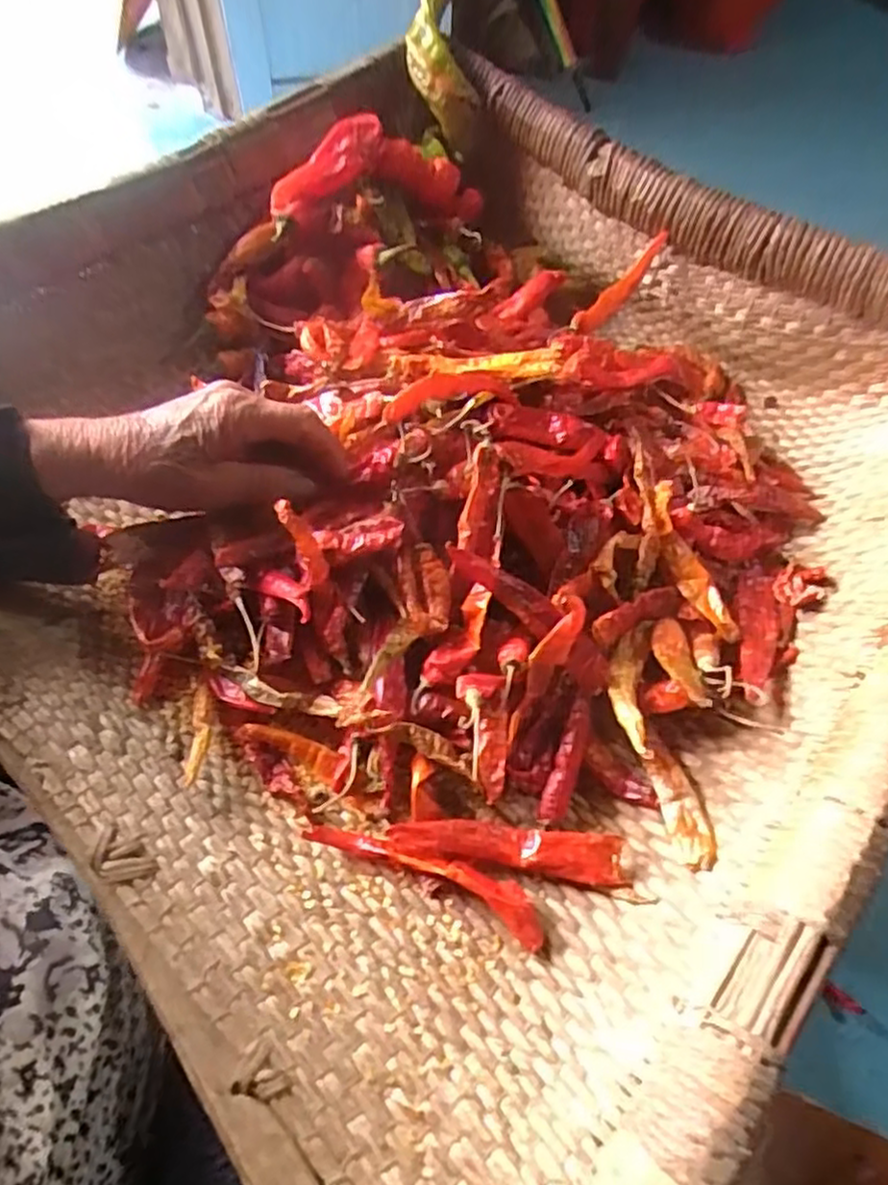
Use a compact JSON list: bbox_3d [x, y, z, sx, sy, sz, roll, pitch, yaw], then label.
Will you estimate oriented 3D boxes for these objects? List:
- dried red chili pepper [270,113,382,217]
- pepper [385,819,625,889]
[{"bbox_3d":[-0.084,-0.310,0.526,0.103,0.023,0.028,-43,70,-5],"label":"dried red chili pepper"},{"bbox_3d":[0.029,0.121,0.344,0.110,0.013,0.021,8,61,2],"label":"pepper"}]

